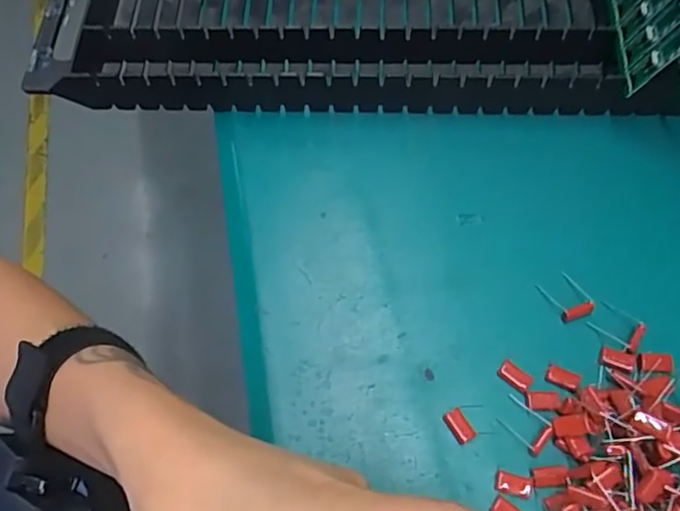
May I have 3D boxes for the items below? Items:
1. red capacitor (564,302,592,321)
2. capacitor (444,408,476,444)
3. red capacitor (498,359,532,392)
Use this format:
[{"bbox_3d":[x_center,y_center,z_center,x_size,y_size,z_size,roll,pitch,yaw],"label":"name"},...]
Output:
[{"bbox_3d":[0.124,0.029,0.295,0.017,0.004,0.006,-20,68,-7],"label":"red capacitor"},{"bbox_3d":[0.058,0.083,0.277,0.009,0.004,0.016,-31,70,-11],"label":"capacitor"},{"bbox_3d":[0.088,0.060,0.285,0.016,0.004,0.009,36,73,15],"label":"red capacitor"}]

